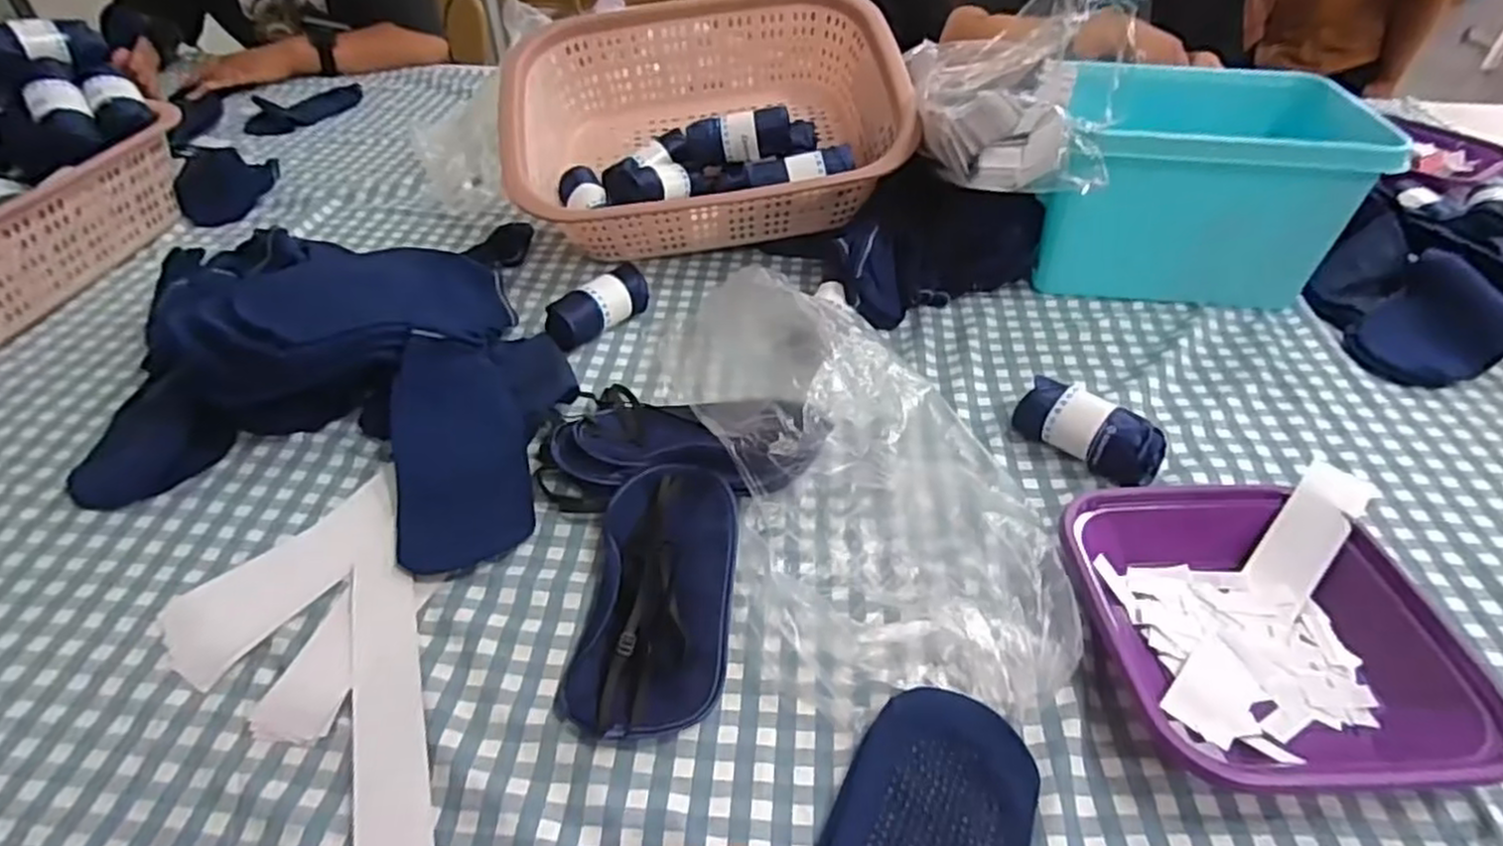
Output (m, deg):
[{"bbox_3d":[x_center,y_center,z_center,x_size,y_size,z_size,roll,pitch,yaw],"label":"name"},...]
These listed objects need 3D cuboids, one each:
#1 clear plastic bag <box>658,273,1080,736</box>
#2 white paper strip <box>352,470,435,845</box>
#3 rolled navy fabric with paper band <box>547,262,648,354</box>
[{"bbox_3d":[0.062,0.004,0.512,0.181,0.064,0.418,-11,44,-13],"label":"clear plastic bag"},{"bbox_3d":[-0.204,0.131,0.414,0.034,0.004,0.277,-15,45,-16],"label":"white paper strip"},{"bbox_3d":[-0.132,-0.098,0.640,0.039,0.045,0.097,31,50,29],"label":"rolled navy fabric with paper band"}]

